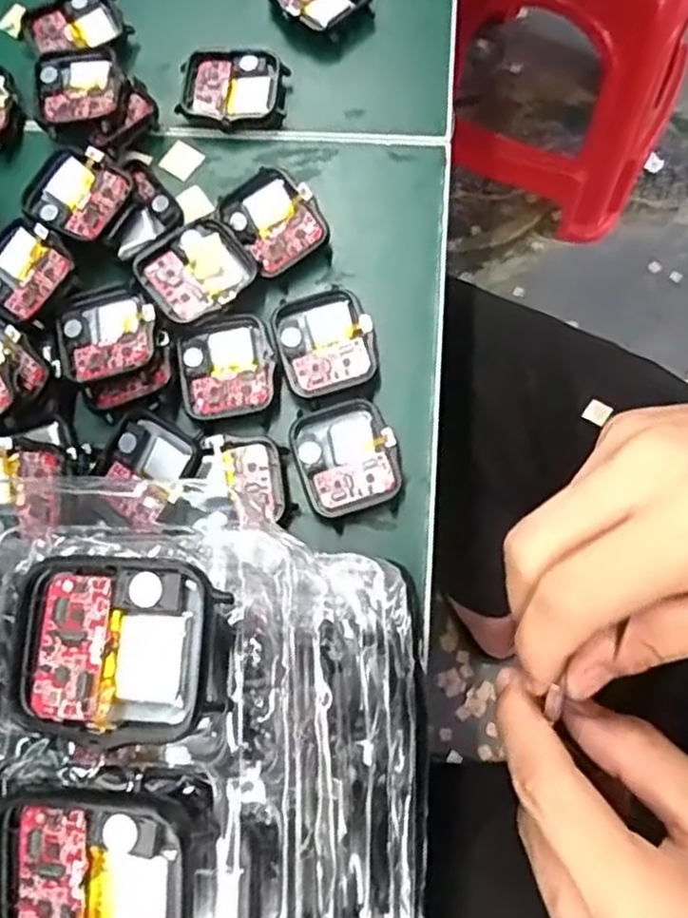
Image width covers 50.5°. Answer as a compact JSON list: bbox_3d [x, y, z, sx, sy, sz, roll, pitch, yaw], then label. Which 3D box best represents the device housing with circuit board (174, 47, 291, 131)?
[{"bbox_3d":[-0.050,-0.166,0.329,0.047,0.009,0.040,7,77,5],"label":"device housing with circuit board"}]

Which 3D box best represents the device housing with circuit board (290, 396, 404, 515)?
[{"bbox_3d":[0.000,-0.001,0.286,0.038,0.011,0.043,-19,76,-2],"label":"device housing with circuit board"}]

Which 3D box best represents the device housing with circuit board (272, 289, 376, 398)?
[{"bbox_3d":[-0.008,-0.047,0.296,0.037,0.010,0.042,-15,76,-1],"label":"device housing with circuit board"}]

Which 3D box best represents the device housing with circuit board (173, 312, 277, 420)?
[{"bbox_3d":[-0.048,-0.037,0.294,0.039,0.005,0.041,-13,76,0],"label":"device housing with circuit board"}]

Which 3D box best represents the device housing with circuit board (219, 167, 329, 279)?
[{"bbox_3d":[-0.030,-0.101,0.310,0.034,0.015,0.041,-35,77,-5],"label":"device housing with circuit board"}]

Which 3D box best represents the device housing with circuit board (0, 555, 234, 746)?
[{"bbox_3d":[-0.050,0.041,0.158,0.047,0.006,0.037,1,77,2],"label":"device housing with circuit board"}]

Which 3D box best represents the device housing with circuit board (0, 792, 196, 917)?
[{"bbox_3d":[-0.053,0.088,0.151,0.044,0.005,0.037,1,91,9],"label":"device housing with circuit board"}]

